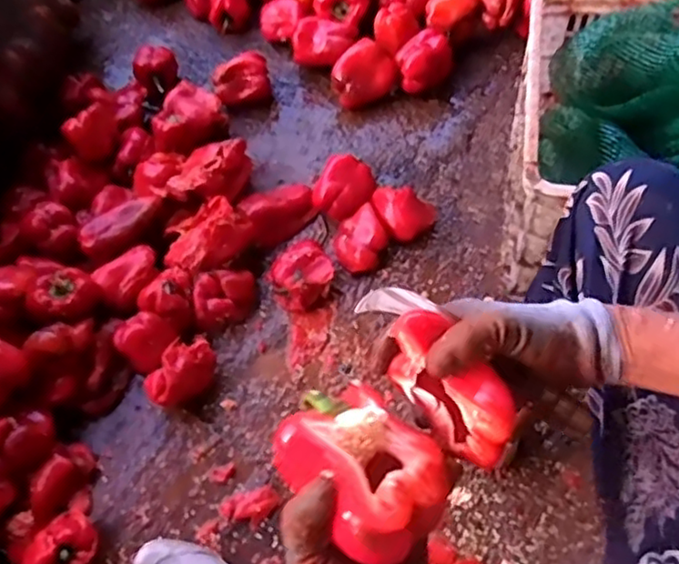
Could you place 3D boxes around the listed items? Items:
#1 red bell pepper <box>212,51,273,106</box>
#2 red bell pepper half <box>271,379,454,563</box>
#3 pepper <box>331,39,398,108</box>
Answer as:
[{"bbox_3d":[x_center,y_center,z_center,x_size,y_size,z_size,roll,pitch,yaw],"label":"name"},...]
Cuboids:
[{"bbox_3d":[-0.178,-0.366,1.210,0.100,0.079,0.063,-14,61,-4],"label":"red bell pepper"},{"bbox_3d":[0.014,0.112,0.410,0.106,0.042,0.085,32,68,20],"label":"red bell pepper half"},{"bbox_3d":[0.042,-0.373,1.178,0.114,0.072,0.079,-16,61,-4],"label":"pepper"}]

